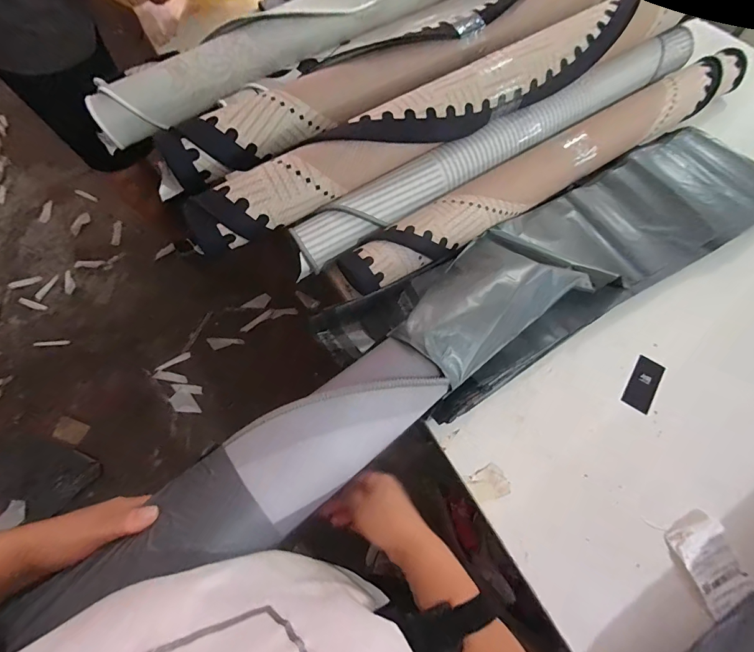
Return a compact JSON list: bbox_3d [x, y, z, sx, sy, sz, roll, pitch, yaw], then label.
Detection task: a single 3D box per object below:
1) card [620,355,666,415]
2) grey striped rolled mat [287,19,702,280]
[{"bbox_3d":[0.412,0.090,0.573,0.040,0.005,0.085,31,70,14],"label":"card"},{"bbox_3d":[0.282,-0.361,0.693,0.970,0.043,0.089,-31,69,-12],"label":"grey striped rolled mat"}]

